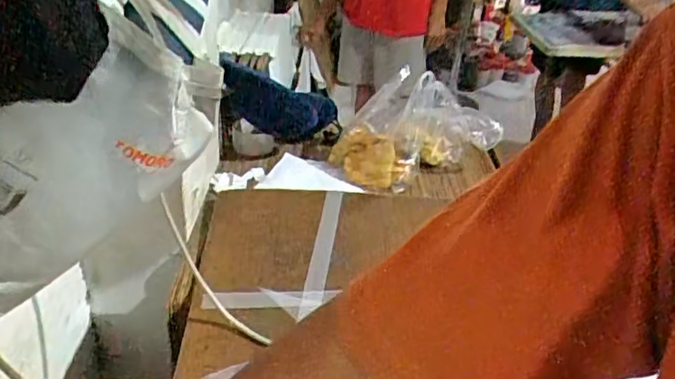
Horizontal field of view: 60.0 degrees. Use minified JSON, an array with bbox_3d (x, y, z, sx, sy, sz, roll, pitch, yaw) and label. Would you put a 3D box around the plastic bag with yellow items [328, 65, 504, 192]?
[{"bbox_3d":[0.149,-0.111,1.123,0.298,0.168,0.155,-13,35,-26],"label":"plastic bag with yellow items"}]

